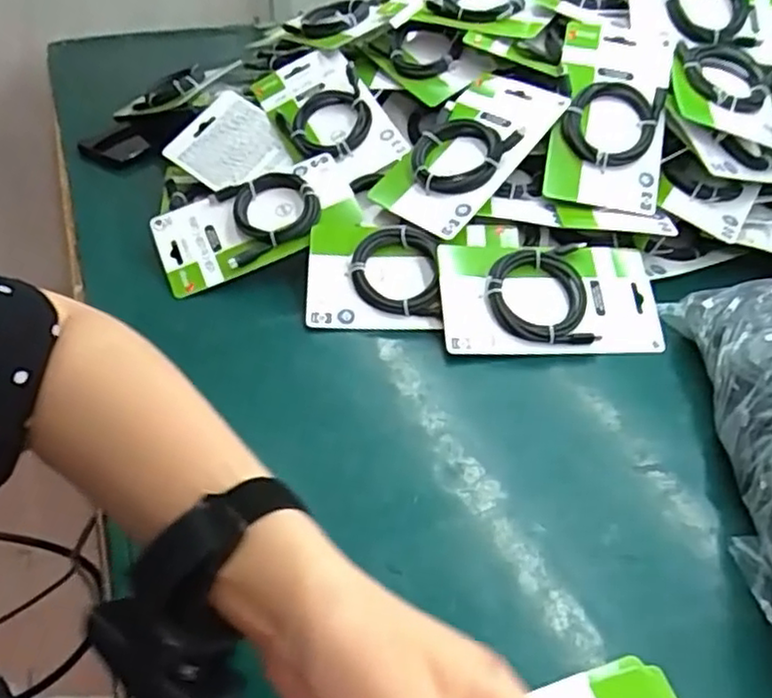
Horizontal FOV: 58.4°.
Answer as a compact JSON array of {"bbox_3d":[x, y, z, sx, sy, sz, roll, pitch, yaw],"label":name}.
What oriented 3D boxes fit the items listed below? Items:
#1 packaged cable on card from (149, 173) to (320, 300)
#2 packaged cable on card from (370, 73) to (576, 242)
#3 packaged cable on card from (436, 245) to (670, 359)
[{"bbox_3d":[-0.133,-0.107,0.621,0.146,0.017,0.094,-26,61,-4],"label":"packaged cable on card"},{"bbox_3d":[0.072,-0.180,0.627,0.098,0.029,0.175,33,73,31],"label":"packaged cable on card"},{"bbox_3d":[0.136,-0.043,0.565,0.180,0.017,0.100,1,67,-7],"label":"packaged cable on card"}]

